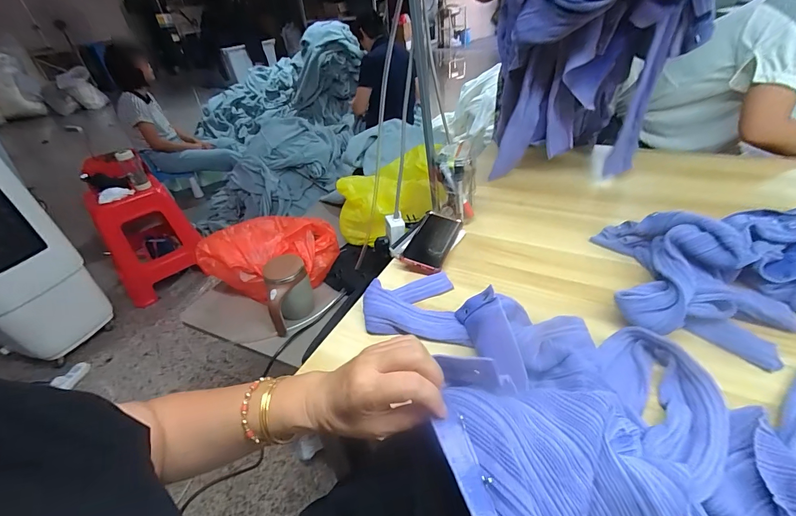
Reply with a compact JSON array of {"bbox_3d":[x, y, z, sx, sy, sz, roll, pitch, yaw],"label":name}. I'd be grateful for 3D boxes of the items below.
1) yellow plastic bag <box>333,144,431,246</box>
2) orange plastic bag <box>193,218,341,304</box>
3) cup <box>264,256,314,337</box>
[{"bbox_3d":[-0.007,-0.154,0.981,0.251,0.174,0.226,-33,45,-30],"label":"yellow plastic bag"},{"bbox_3d":[-0.312,-0.014,0.927,0.314,0.131,0.207,-33,44,-30],"label":"orange plastic bag"},{"bbox_3d":[-0.243,0.085,0.802,0.099,0.149,0.092,-18,39,-14],"label":"cup"}]

